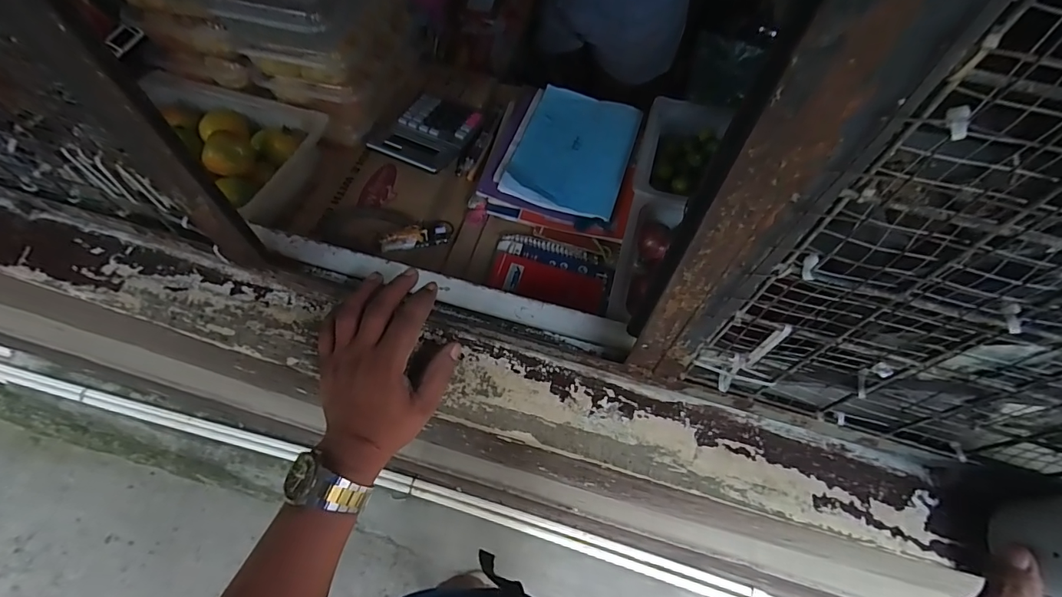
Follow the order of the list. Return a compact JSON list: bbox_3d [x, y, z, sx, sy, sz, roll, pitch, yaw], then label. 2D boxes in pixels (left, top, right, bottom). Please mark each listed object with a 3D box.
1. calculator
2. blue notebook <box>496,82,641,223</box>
[{"bbox_3d":[-0.142,-0.235,0.632,0.111,0.019,0.138,24,64,11],"label":"calculator"},{"bbox_3d":[0.055,-0.206,0.614,0.154,0.010,0.207,17,63,7],"label":"blue notebook"}]

